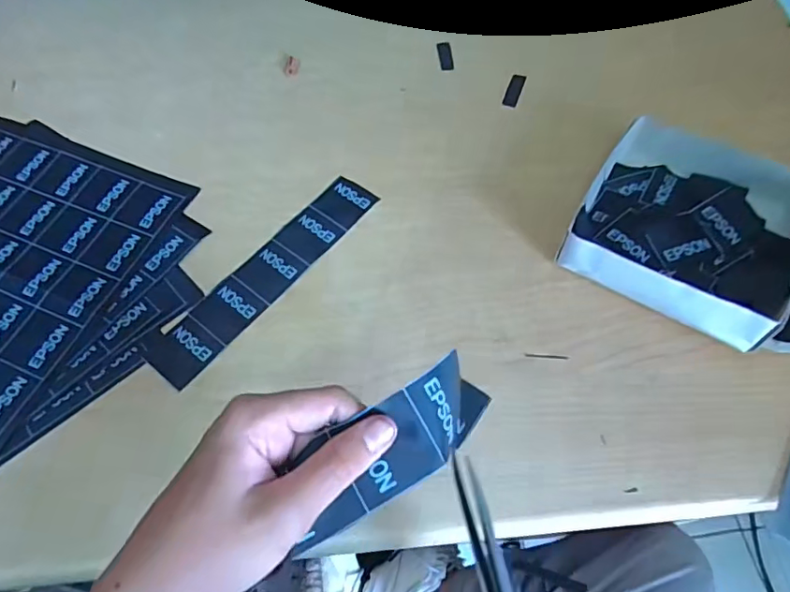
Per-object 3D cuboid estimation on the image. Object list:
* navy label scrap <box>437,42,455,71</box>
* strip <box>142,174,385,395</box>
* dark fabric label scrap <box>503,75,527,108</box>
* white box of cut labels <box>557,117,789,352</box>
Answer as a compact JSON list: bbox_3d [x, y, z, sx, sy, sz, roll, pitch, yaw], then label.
[{"bbox_3d":[0.047,-0.221,0.488,0.012,0.004,0.035,-5,62,-2],"label":"navy label scrap"},{"bbox_3d":[-0.089,-0.018,0.378,0.038,0.004,0.194,36,67,18],"label":"strip"},{"bbox_3d":[0.106,-0.182,0.467,0.012,0.004,0.043,18,63,9],"label":"dark fabric label scrap"},{"bbox_3d":[0.211,-0.051,0.367,0.149,0.043,0.165,29,65,15],"label":"white box of cut labels"}]

